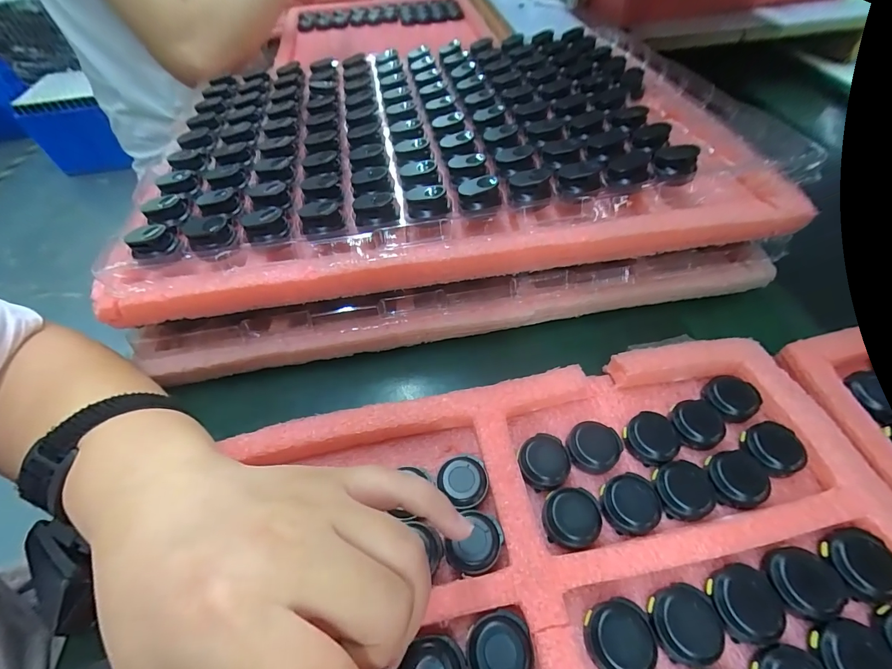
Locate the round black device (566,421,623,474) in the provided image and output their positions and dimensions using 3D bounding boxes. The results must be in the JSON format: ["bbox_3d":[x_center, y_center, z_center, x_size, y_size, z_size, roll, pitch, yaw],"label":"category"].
[{"bbox_3d":[0.088,0.067,0.238,0.029,0.011,0.029,-2,52,2],"label":"round black device"}]

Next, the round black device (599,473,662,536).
[{"bbox_3d":[0.101,0.092,0.217,0.030,0.011,0.029,-2,52,2],"label":"round black device"}]

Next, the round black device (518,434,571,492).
[{"bbox_3d":[0.057,0.075,0.234,0.029,0.011,0.030,-2,52,2],"label":"round black device"}]

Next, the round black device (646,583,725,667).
[{"bbox_3d":[0.111,0.133,0.184,0.028,0.010,0.029,-2,52,2],"label":"round black device"}]

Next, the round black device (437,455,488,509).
[{"bbox_3d":[0.011,0.084,0.229,0.027,0.014,0.028,-2,52,2],"label":"round black device"}]

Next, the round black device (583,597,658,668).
[{"bbox_3d":[0.081,0.139,0.182,0.030,0.011,0.029,-17,53,-10],"label":"round black device"}]

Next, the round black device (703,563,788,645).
[{"bbox_3d":[0.141,0.126,0.187,0.028,0.010,0.029,-2,52,2],"label":"round black device"}]

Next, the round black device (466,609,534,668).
[{"bbox_3d":[0.025,0.145,0.182,0.029,0.012,0.029,-2,52,2],"label":"round black device"}]

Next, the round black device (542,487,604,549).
[{"bbox_3d":[0.068,0.098,0.214,0.029,0.012,0.029,-2,52,2],"label":"round black device"}]

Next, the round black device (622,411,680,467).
[{"bbox_3d":[0.125,0.062,0.240,0.032,0.011,0.028,-32,56,-20],"label":"round black device"}]

